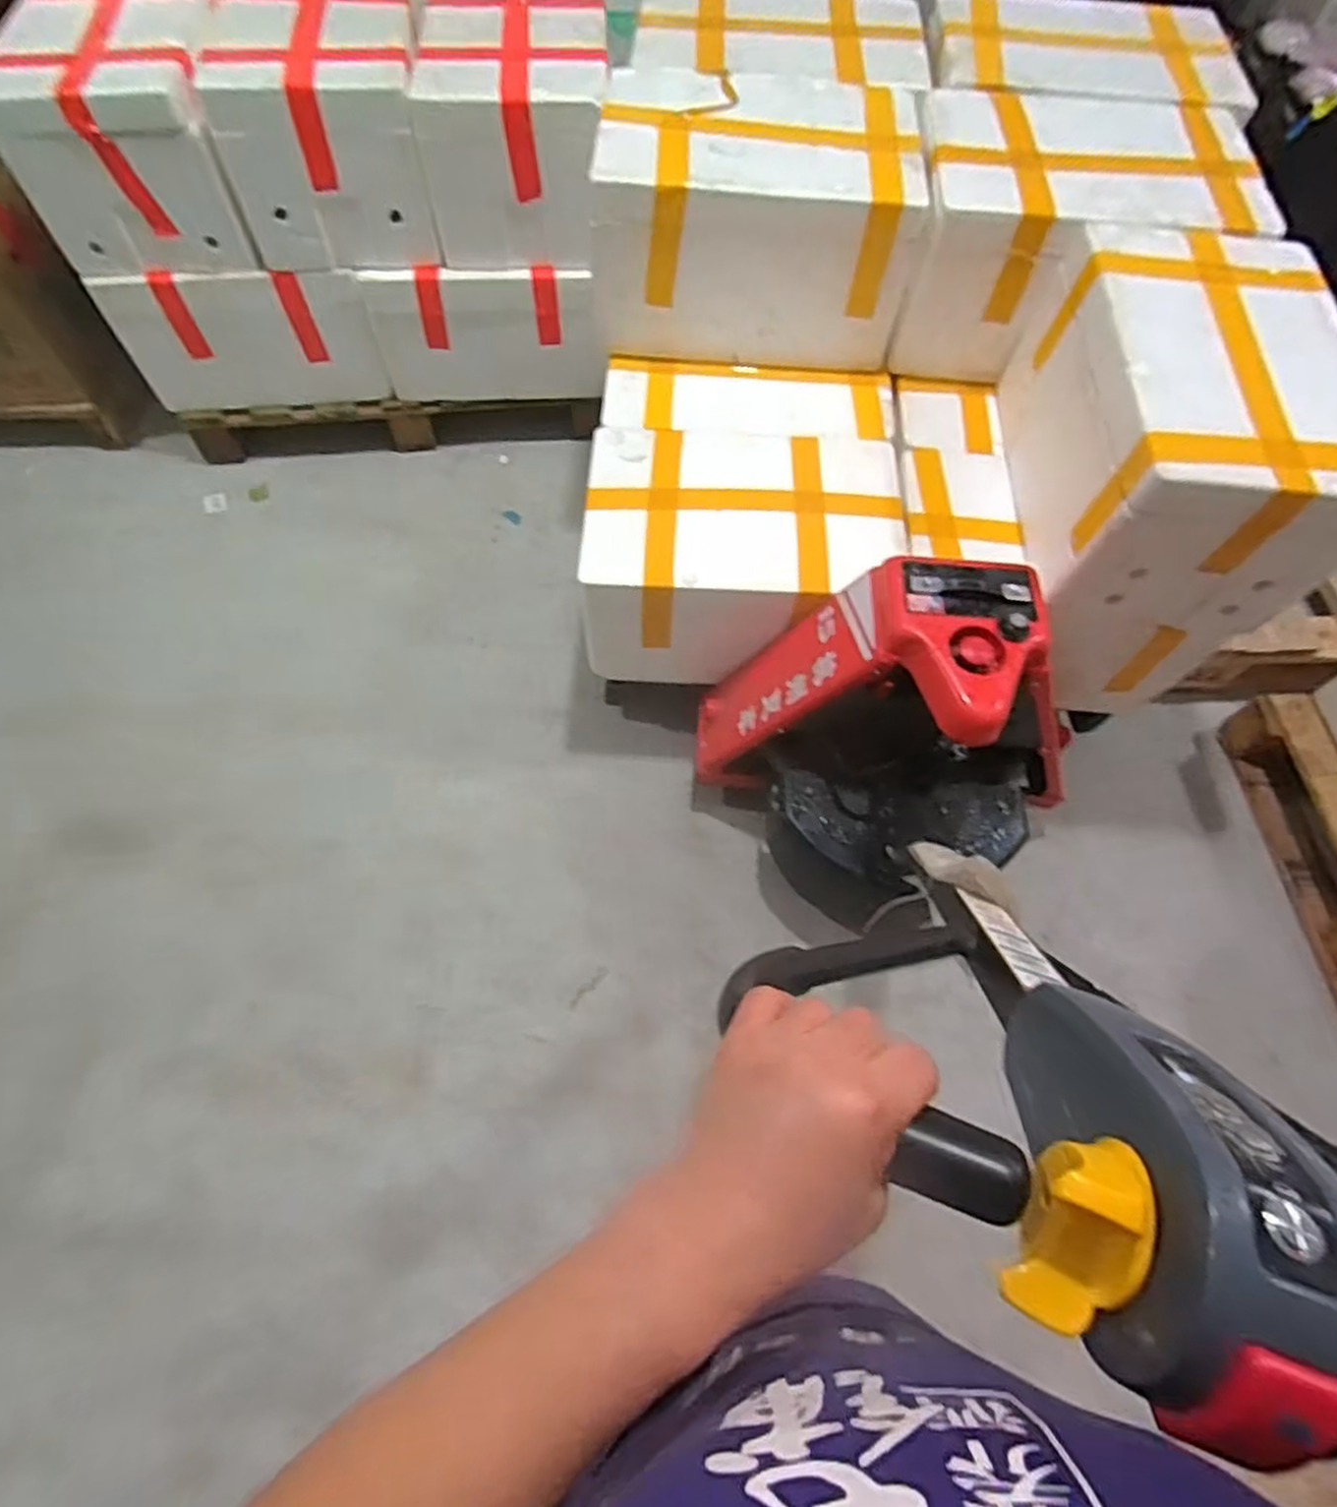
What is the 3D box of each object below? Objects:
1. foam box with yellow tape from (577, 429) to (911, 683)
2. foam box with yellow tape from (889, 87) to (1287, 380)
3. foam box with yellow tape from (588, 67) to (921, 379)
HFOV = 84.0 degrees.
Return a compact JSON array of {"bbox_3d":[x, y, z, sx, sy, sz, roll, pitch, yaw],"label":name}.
[{"bbox_3d":[0.126,-0.350,1.323,0.516,0.267,0.344,1,62,0],"label":"foam box with yellow tape"},{"bbox_3d":[0.703,-0.904,1.320,0.568,0.331,0.364,2,62,1],"label":"foam box with yellow tape"},{"bbox_3d":[0.157,-0.943,1.317,0.527,0.282,0.377,4,62,2],"label":"foam box with yellow tape"}]

